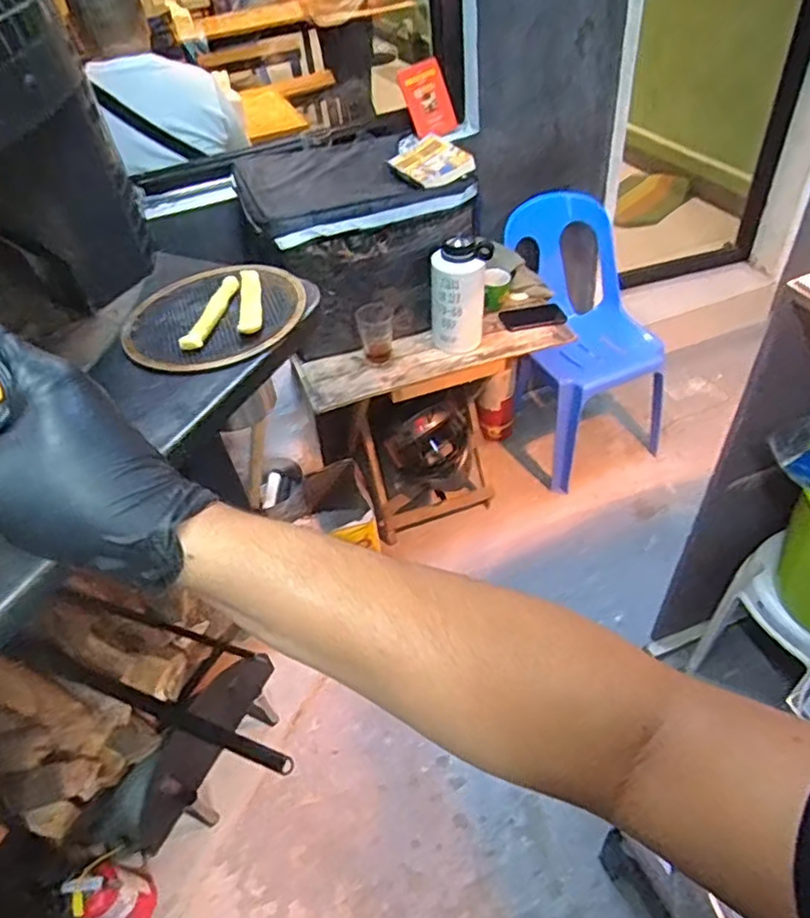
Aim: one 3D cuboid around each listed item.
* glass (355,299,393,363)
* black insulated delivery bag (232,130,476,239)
[{"bbox_3d":[-0.071,-0.310,1.528,0.084,0.129,0.087,-6,45,1],"label":"glass"},{"bbox_3d":[-0.160,-0.687,1.524,0.496,0.092,0.470,-21,47,-13],"label":"black insulated delivery bag"}]

